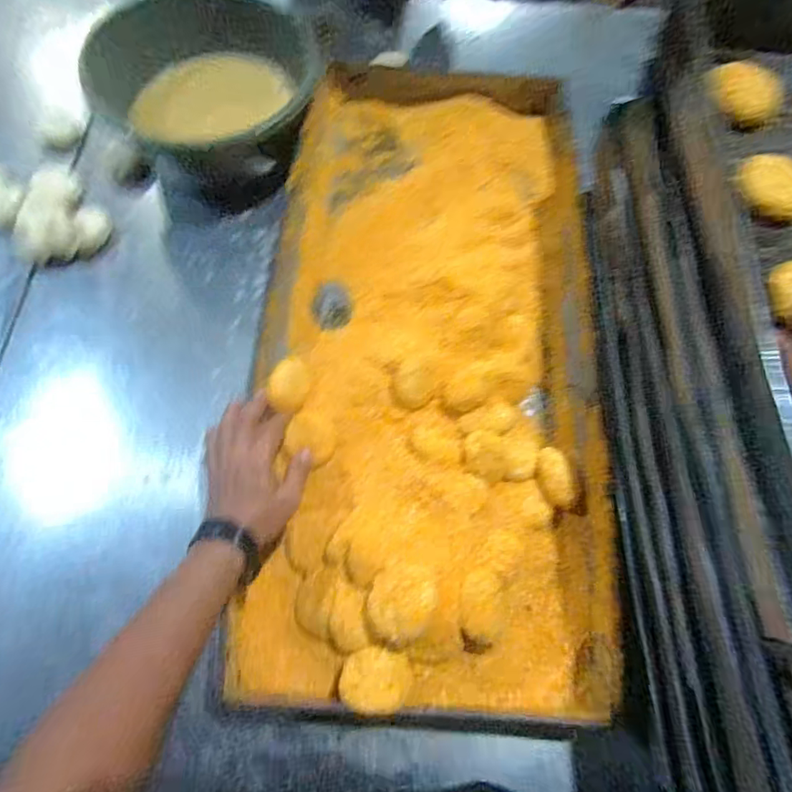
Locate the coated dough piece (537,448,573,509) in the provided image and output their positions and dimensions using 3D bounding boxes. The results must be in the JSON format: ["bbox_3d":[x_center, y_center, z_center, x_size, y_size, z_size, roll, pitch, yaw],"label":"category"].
[{"bbox_3d":[0.168,0.087,0.523,0.027,0.028,0.062,-4,68,-3],"label":"coated dough piece"}]

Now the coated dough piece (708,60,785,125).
[{"bbox_3d":[0.337,-0.292,0.470,0.044,0.026,0.064,-16,69,-8],"label":"coated dough piece"}]

